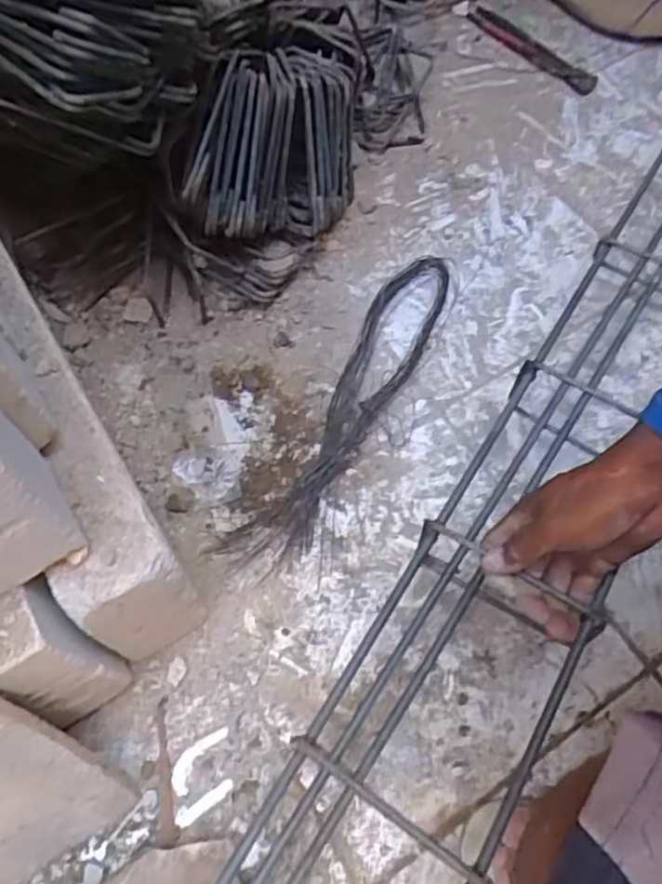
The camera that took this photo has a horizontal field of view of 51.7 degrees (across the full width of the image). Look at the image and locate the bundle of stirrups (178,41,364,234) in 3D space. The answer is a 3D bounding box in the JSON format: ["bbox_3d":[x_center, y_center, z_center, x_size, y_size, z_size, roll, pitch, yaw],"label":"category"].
[{"bbox_3d":[-0.050,-0.294,0.709,0.118,0.158,0.216,14,64,6],"label":"bundle of stirrups"}]

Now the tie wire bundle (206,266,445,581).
[{"bbox_3d":[0.025,-0.049,0.701,0.075,0.026,0.400,28,66,12],"label":"tie wire bundle"}]

